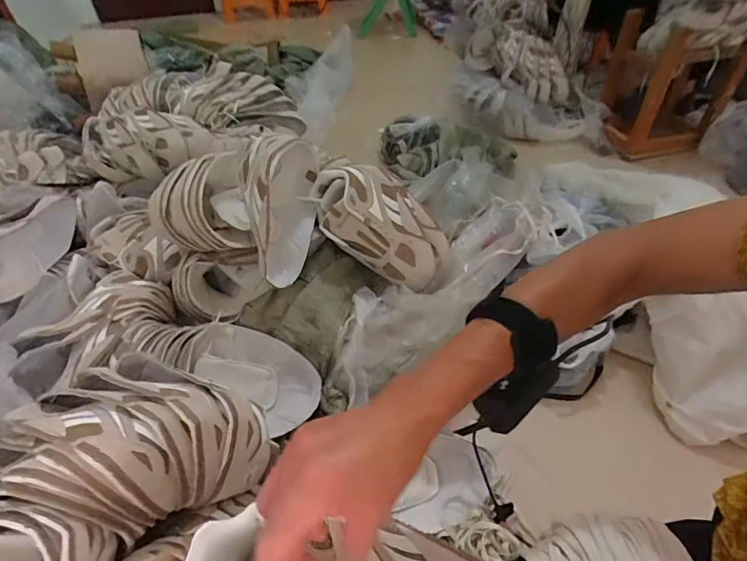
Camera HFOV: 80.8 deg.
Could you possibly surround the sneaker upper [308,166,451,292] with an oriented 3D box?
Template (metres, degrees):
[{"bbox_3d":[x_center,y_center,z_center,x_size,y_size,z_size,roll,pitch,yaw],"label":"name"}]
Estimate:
[{"bbox_3d":[0.013,-0.111,0.848,0.164,0.290,0.100,-56,17,-11],"label":"sneaker upper"}]

